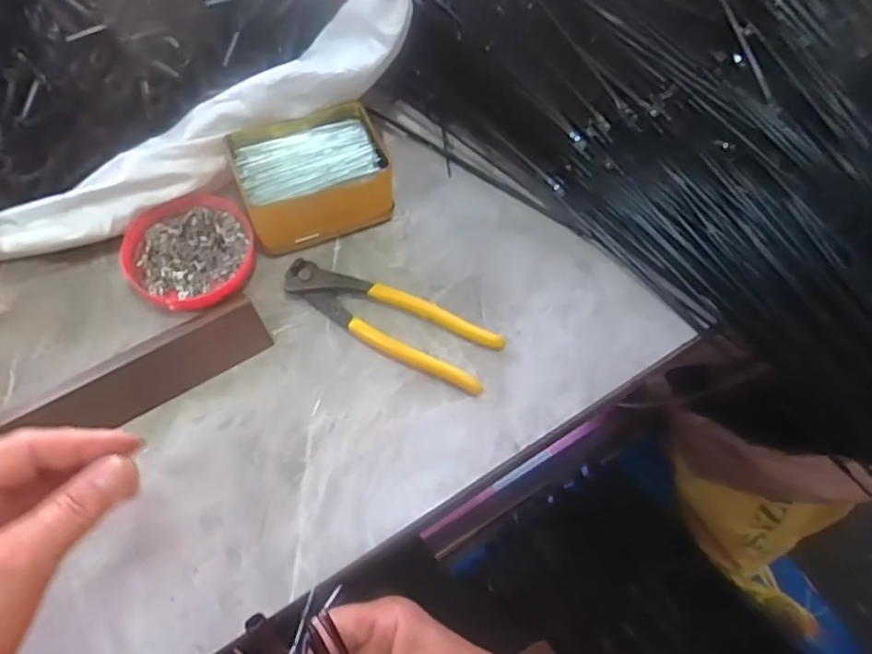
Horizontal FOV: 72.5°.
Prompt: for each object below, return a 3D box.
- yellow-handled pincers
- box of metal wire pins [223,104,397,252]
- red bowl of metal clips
[{"bbox_3d":[-0.034,-0.008,0.434,0.164,0.015,0.051,26,66,9],"label":"yellow-handled pincers"},{"bbox_3d":[-0.095,-0.115,0.463,0.111,0.053,0.086,-21,68,-12],"label":"box of metal wire pins"},{"bbox_3d":[-0.183,-0.058,0.443,0.090,0.028,0.089,1,65,-2],"label":"red bowl of metal clips"}]

